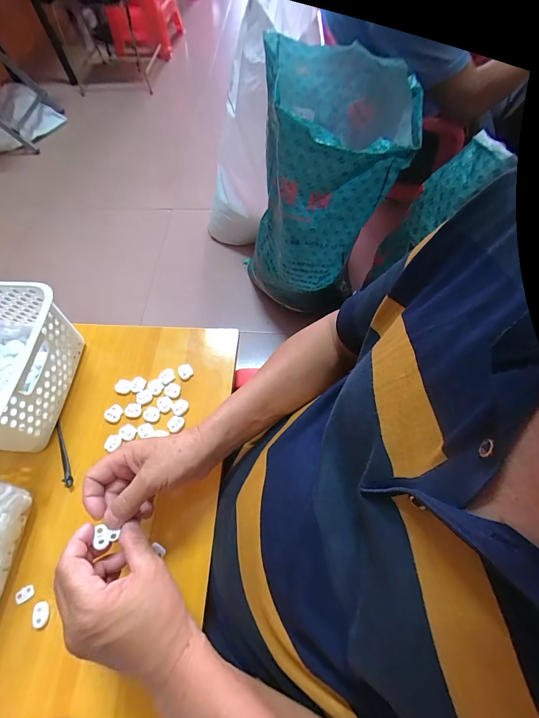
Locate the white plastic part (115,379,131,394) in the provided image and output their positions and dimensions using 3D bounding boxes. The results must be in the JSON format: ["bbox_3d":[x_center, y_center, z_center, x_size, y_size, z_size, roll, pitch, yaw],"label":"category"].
[{"bbox_3d":[-0.206,0.040,0.457,0.023,0.009,0.019,7,64,6],"label":"white plastic part"}]

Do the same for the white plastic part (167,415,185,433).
[{"bbox_3d":[-0.125,0.086,0.431,0.020,0.004,0.022,-1,63,2],"label":"white plastic part"}]

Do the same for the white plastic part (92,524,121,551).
[{"bbox_3d":[-0.157,0.171,0.312,0.020,0.004,0.021,6,51,-28],"label":"white plastic part"}]

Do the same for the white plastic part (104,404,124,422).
[{"bbox_3d":[-0.212,0.074,0.439,0.021,0.004,0.024,35,70,18],"label":"white plastic part"}]

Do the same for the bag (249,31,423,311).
[{"bbox_3d":[0.113,-0.354,0.817,0.339,0.568,0.277,10,64,8],"label":"bag"}]

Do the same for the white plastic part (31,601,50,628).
[{"bbox_3d":[-0.247,0.274,0.346,0.017,0.009,0.023,-20,64,-7],"label":"white plastic part"}]

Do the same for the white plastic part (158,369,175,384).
[{"bbox_3d":[-0.146,0.025,0.461,0.022,0.009,0.018,-36,67,-15],"label":"white plastic part"}]

